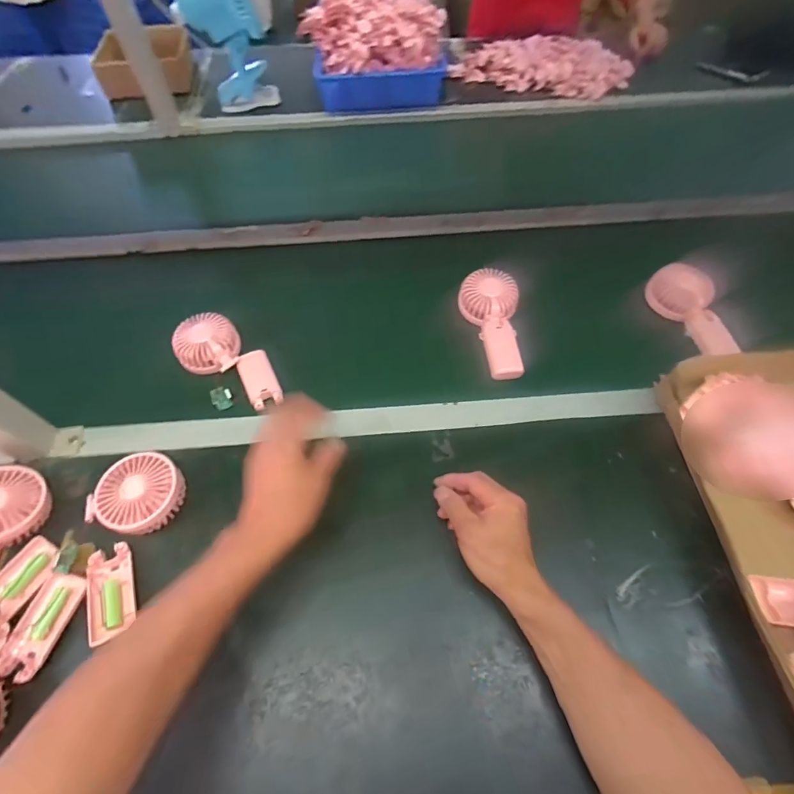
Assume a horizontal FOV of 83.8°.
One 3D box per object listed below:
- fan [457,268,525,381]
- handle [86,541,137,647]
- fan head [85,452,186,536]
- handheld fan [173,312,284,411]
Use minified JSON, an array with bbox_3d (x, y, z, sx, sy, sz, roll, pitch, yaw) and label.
[{"bbox_3d":[0.146,-0.105,0.650,0.080,0.037,0.174,-9,71,-4],"label":"fan"},{"bbox_3d":[-0.299,0.203,0.463,0.042,0.012,0.093,-19,60,-10],"label":"handle"},{"bbox_3d":[-0.294,0.114,0.503,0.086,0.040,0.097,35,65,20],"label":"fan head"},{"bbox_3d":[-0.239,-0.051,0.618,0.093,0.044,0.169,-38,65,-20],"label":"handheld fan"}]

